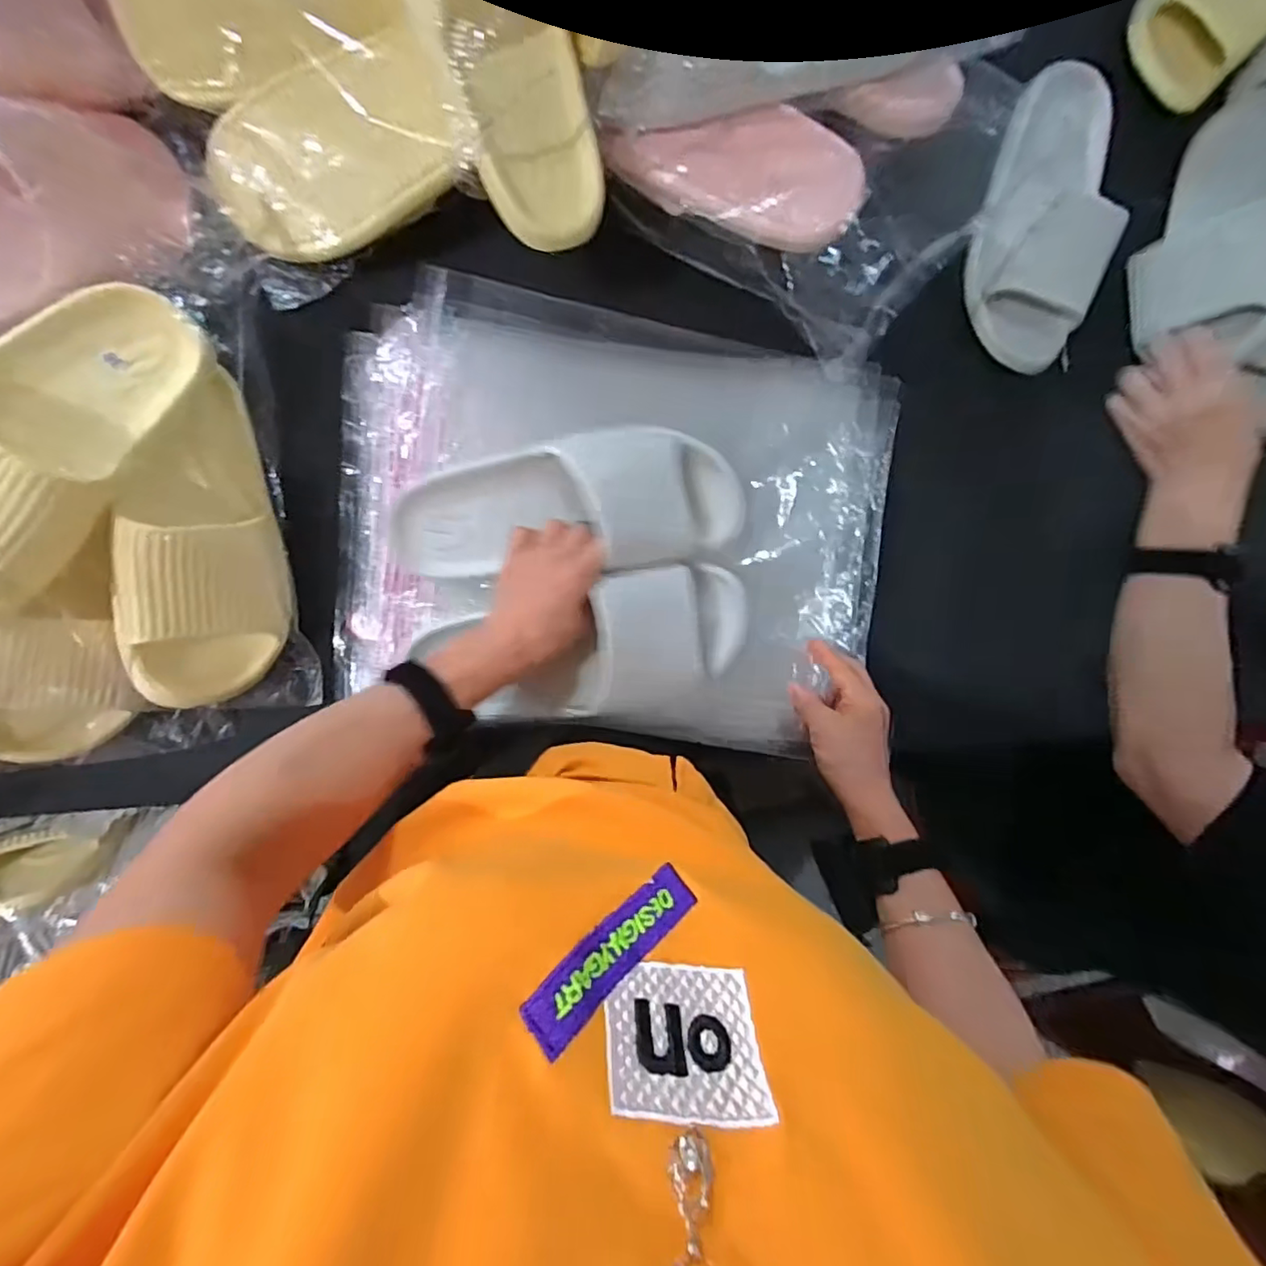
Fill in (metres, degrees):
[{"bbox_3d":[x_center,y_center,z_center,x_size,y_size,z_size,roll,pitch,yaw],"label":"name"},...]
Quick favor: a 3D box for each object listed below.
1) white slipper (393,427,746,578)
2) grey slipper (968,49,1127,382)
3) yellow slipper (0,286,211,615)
[{"bbox_3d":[-0.048,-0.099,0.459,0.274,0.076,0.107,-6,93,-2],"label":"white slipper"},{"bbox_3d":[0.369,-0.383,0.522,0.107,0.067,0.255,8,91,-8],"label":"grey slipper"},{"bbox_3d":[-0.361,-0.112,0.346,0.083,0.067,0.239,25,67,-8],"label":"yellow slipper"}]

